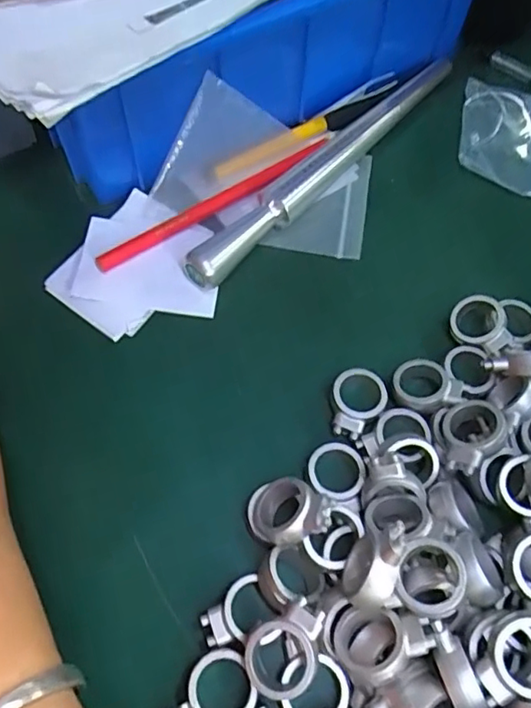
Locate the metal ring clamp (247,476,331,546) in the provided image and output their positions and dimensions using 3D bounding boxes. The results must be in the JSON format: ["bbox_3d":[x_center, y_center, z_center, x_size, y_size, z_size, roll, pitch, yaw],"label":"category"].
[{"bbox_3d":[0.011,0.064,0.229,0.036,0.013,0.025,-22,46,26],"label":"metal ring clamp"}]

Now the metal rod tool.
[{"bbox_3d":[0.039,-0.114,0.328,0.018,0.017,0.223,38,69,18],"label":"metal rod tool"}]

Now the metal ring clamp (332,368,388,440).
[{"bbox_3d":[0.043,0.022,0.265,0.024,0.006,0.034,22,65,11],"label":"metal ring clamp"}]

